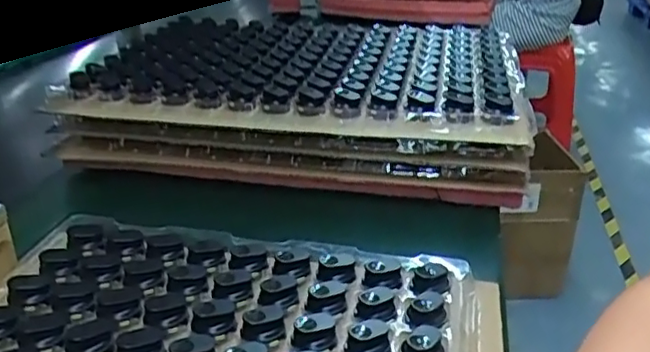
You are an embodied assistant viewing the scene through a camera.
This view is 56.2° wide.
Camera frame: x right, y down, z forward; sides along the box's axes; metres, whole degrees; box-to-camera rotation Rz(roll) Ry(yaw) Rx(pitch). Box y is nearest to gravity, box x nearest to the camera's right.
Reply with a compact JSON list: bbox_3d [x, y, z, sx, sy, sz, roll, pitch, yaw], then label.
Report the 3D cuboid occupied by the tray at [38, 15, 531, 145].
[{"bbox_3d":[-0.024,-0.135,0.723,0.468,0.056,0.336,8,27,11],"label":"tray"}]

